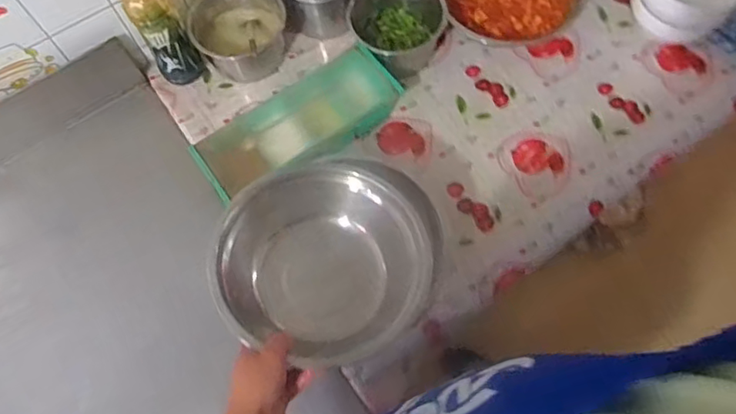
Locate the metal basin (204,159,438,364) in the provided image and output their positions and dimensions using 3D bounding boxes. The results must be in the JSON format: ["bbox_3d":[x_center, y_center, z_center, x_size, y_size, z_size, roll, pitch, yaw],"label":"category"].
[{"bbox_3d":[-0.041,0.049,0.673,0.269,0.087,0.240,-31,70,-11],"label":"metal basin"}]

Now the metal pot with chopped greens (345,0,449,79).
[{"bbox_3d":[0.047,-0.301,0.930,0.153,0.104,0.144,-1,67,1],"label":"metal pot with chopped greens"}]

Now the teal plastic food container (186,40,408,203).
[{"bbox_3d":[-0.092,-0.114,0.870,0.323,0.081,0.136,-31,70,-11],"label":"teal plastic food container"}]

